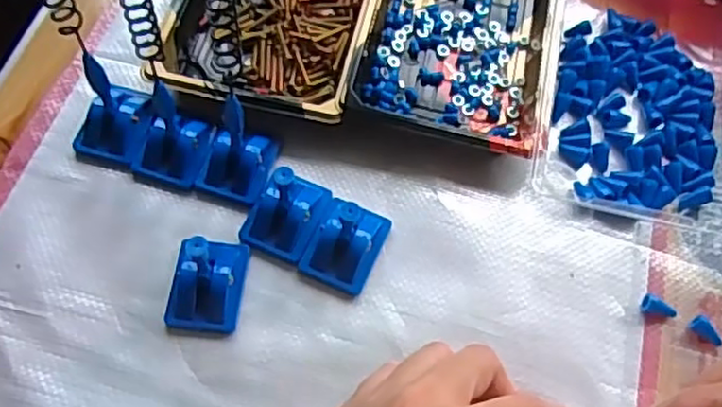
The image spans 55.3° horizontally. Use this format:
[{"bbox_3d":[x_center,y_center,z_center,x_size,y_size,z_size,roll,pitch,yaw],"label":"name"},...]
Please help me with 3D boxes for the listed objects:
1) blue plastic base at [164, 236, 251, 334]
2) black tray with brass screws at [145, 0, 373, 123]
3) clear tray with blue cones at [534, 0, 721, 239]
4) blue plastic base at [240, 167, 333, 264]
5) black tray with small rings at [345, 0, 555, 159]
[{"bbox_3d":[-0.074,0.035,0.327,0.033,0.026,0.046,6,63,0],"label":"blue plastic base"},{"bbox_3d":[-0.049,-0.121,0.405,0.112,0.024,0.160,12,63,3],"label":"black tray with brass screws"},{"bbox_3d":[0.162,-0.074,0.387,0.113,0.035,0.177,9,63,2],"label":"clear tray with blue cones"},{"bbox_3d":[-0.037,0.003,0.346,0.032,0.025,0.045,24,64,9],"label":"blue plastic base"},{"bbox_3d":[0.058,-0.103,0.397,0.106,0.030,0.156,11,63,3],"label":"black tray with small rings"}]

